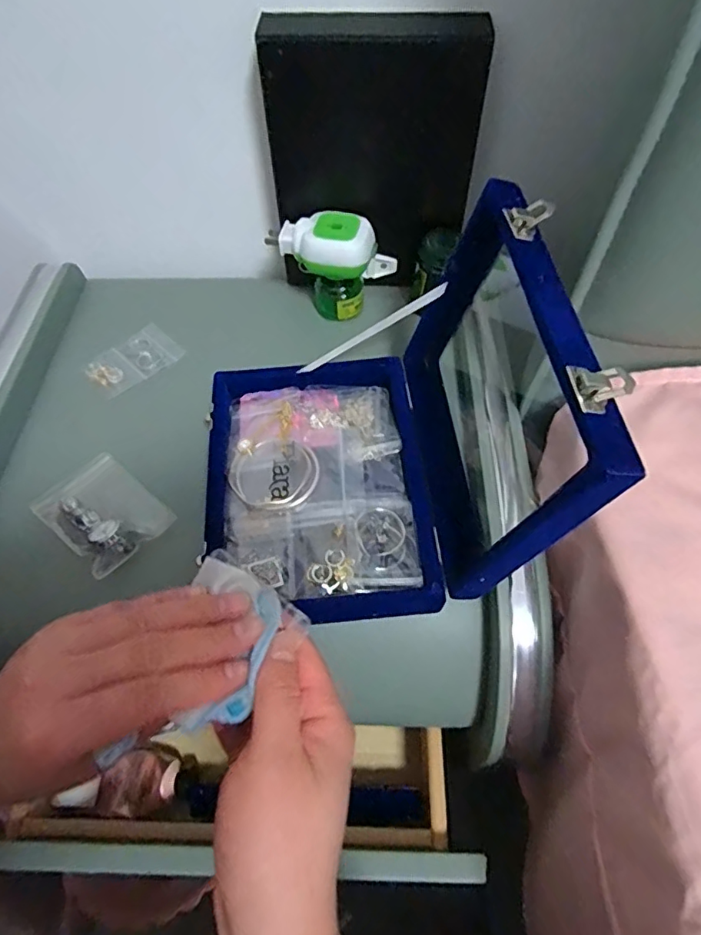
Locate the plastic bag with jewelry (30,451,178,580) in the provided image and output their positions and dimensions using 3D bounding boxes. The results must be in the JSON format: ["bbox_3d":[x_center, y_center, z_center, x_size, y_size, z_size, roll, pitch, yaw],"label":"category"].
[{"bbox_3d":[-0.184,0.033,0.397,0.095,0.018,0.067,35,63,21],"label":"plastic bag with jewelry"}]

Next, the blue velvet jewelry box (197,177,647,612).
[{"bbox_3d":[0.005,-0.033,0.326,0.205,0.168,0.201,-4,57,-3],"label":"blue velvet jewelry box"}]

